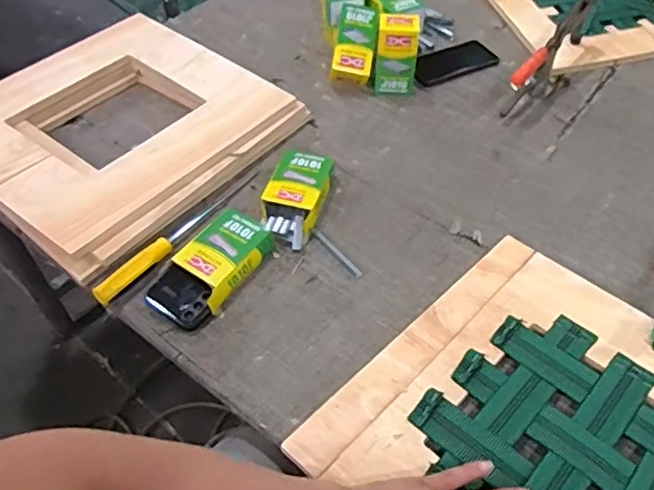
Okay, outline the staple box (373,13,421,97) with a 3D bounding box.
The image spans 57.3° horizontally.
[{"bbox_3d":[0.115,-0.317,1.000,0.067,0.124,0.058,2,49,2],"label":"staple box"}]

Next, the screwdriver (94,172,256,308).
[{"bbox_3d":[-0.196,-0.025,0.800,0.025,0.022,0.287,28,55,22],"label":"screwdriver"}]

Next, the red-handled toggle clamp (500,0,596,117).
[{"bbox_3d":[0.373,-0.324,1.002,0.027,0.114,0.261,31,56,24],"label":"red-handled toggle clamp"}]

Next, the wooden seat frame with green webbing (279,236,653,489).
[{"bbox_3d":[0.246,0.199,0.589,0.386,0.031,0.418,-37,58,-27],"label":"wooden seat frame with green webbing"}]

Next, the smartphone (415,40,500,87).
[{"bbox_3d":[0.229,-0.335,1.086,0.180,0.017,0.078,-24,53,-20],"label":"smartphone"}]

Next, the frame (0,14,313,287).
[{"bbox_3d":[-0.331,-0.186,0.932,0.428,0.055,0.429,32,56,25],"label":"frame"}]

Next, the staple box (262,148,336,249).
[{"bbox_3d":[-0.045,-0.066,0.838,0.079,0.036,0.165,13,50,11],"label":"staple box"}]

